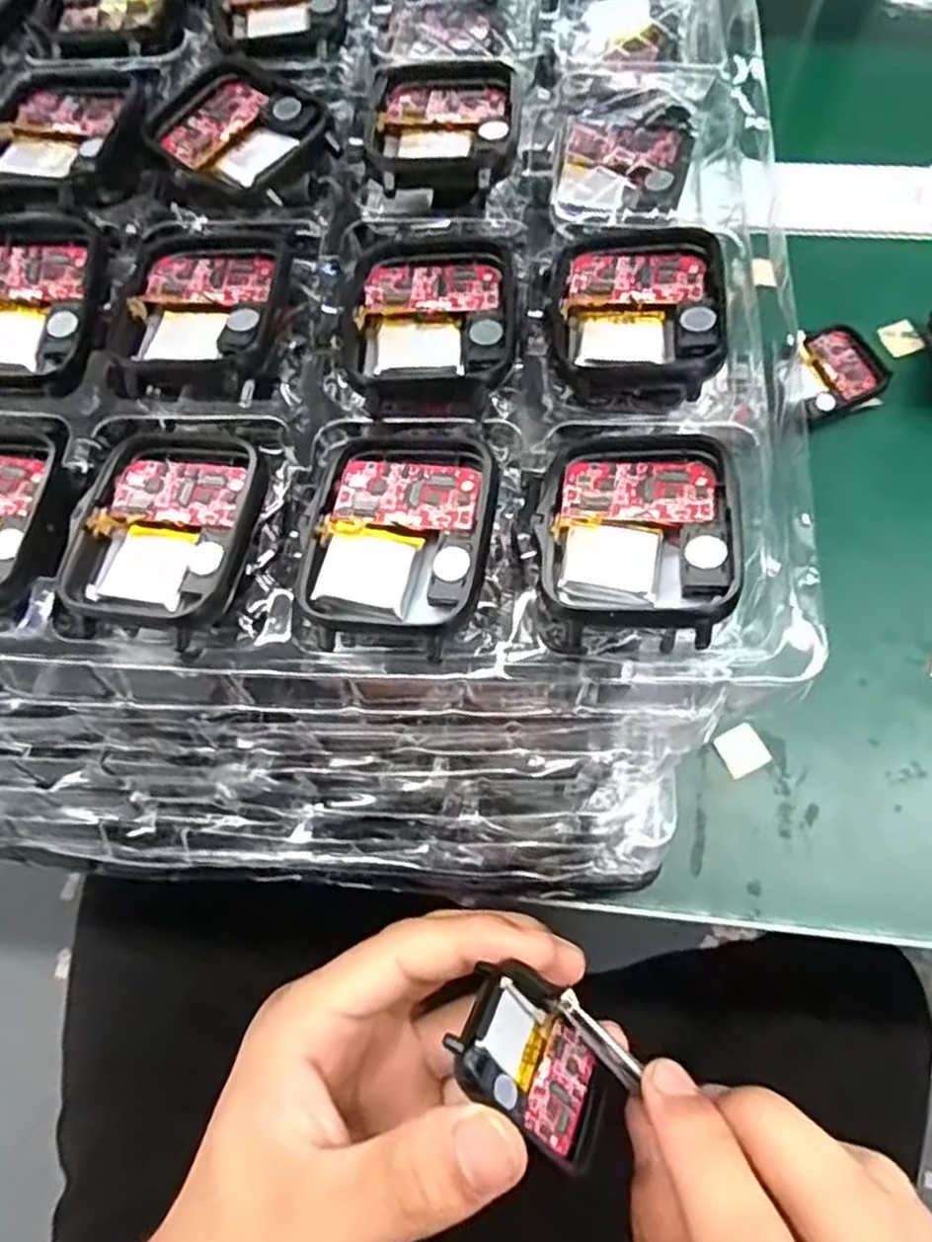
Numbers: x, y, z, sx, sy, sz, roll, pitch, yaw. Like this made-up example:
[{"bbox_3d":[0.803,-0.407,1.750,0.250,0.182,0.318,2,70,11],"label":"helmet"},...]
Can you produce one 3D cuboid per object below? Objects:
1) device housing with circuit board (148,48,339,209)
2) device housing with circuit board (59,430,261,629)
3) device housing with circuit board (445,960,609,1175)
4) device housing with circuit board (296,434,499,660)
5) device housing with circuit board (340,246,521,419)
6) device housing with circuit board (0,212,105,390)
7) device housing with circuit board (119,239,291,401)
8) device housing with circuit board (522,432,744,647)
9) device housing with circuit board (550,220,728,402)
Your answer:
[{"bbox_3d":[-0.060,-0.128,0.195,0.048,0.005,0.037,39,76,15],"label":"device housing with circuit board"},{"bbox_3d":[-0.063,-0.021,0.158,0.038,0.008,0.045,5,70,5],"label":"device housing with circuit board"},{"bbox_3d":[0.019,0.114,0.195,0.045,0.006,0.037,42,33,-6],"label":"device housing with circuit board"},{"bbox_3d":[-0.014,-0.019,0.153,0.038,0.010,0.043,14,71,8],"label":"device housing with circuit board"},{"bbox_3d":[-0.008,-0.067,0.168,0.037,0.005,0.048,7,70,5],"label":"device housing with circuit board"},{"bbox_3d":[-0.106,-0.078,0.180,0.038,0.006,0.046,7,70,5],"label":"device housing with circuit board"},{"bbox_3d":[-0.062,-0.073,0.176,0.037,0.007,0.048,4,70,4],"label":"device housing with circuit board"},{"bbox_3d":[0.033,-0.020,0.148,0.039,0.009,0.045,8,70,6],"label":"device housing with circuit board"},{"bbox_3d":[0.039,-0.072,0.168,0.037,0.007,0.048,7,70,5],"label":"device housing with circuit board"}]

